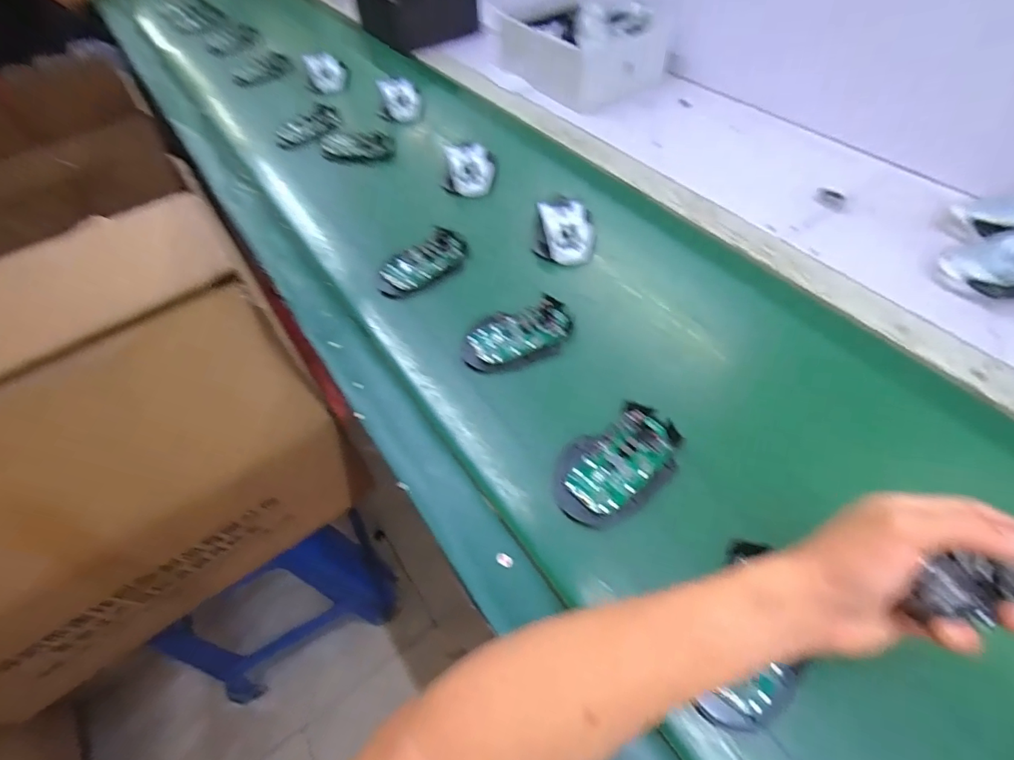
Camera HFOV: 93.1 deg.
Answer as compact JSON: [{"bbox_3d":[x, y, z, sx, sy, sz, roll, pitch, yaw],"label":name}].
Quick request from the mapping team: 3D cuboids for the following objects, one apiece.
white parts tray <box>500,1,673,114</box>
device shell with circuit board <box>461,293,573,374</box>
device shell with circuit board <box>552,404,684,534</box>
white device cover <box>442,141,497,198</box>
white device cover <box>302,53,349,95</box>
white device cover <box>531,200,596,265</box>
[{"bbox_3d":[0.132,-0.571,0.814,0.204,0.113,0.217,-36,58,-21],"label":"white parts tray"},{"bbox_3d":[0.010,-0.045,0.489,0.113,0.026,0.063,-15,53,-7],"label":"device shell with circuit board"},{"bbox_3d":[0.091,0.068,0.396,0.114,0.022,0.074,-35,58,-21],"label":"device shell with circuit board"},{"bbox_3d":[-0.051,-0.285,0.653,0.063,0.040,0.070,6,53,9],"label":"white device cover"},{"bbox_3d":[-0.329,-0.563,0.872,0.071,0.036,0.065,-19,54,-10],"label":"white device cover"},{"bbox_3d":[0.069,-0.181,0.568,0.075,0.037,0.078,7,53,10],"label":"white device cover"}]

